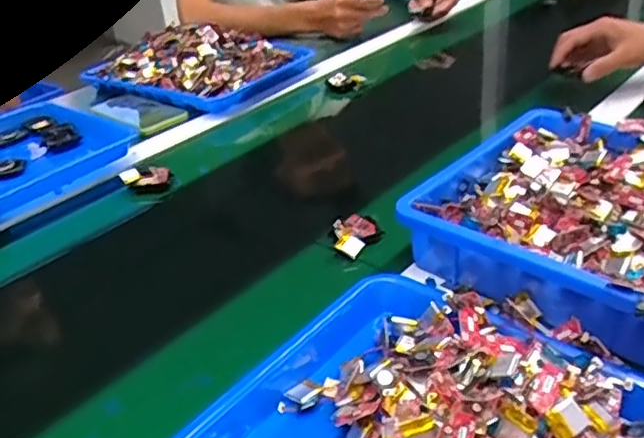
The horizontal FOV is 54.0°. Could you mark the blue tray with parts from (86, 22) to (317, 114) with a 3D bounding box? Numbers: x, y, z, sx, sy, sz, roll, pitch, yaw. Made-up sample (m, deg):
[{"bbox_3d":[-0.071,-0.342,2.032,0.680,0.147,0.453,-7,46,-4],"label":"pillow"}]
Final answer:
[{"bbox_3d":[-0.194,-0.249,0.978,0.290,0.050,0.219,17,38,30],"label":"blue tray with parts"}]

